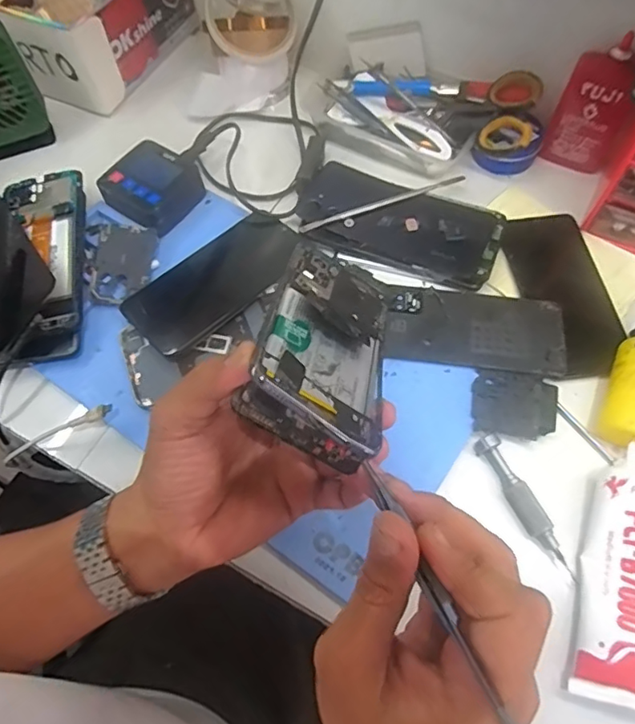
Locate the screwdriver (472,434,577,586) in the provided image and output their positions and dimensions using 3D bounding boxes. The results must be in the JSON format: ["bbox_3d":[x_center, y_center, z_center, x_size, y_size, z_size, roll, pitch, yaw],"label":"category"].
[{"bbox_3d":[0.143,0.099,0.371,0.016,0.016,0.104,-23,65,-10],"label":"screwdriver"}]

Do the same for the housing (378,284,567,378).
[{"bbox_3d":[0.126,-0.029,0.433,0.142,0.005,0.074,7,64,5],"label":"housing"}]

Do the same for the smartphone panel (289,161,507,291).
[{"bbox_3d":[0.071,-0.123,0.476,0.177,0.012,0.088,20,66,11],"label":"smartphone panel"}]

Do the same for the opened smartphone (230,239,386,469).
[{"bbox_3d":[0.009,-0.017,0.304,0.071,0.020,0.159,31,38,-11],"label":"opened smartphone"}]

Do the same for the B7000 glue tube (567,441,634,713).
[{"bbox_3d":[0.197,0.135,0.344,0.051,0.035,0.150,13,65,8],"label":"B7000 glue tube"}]

